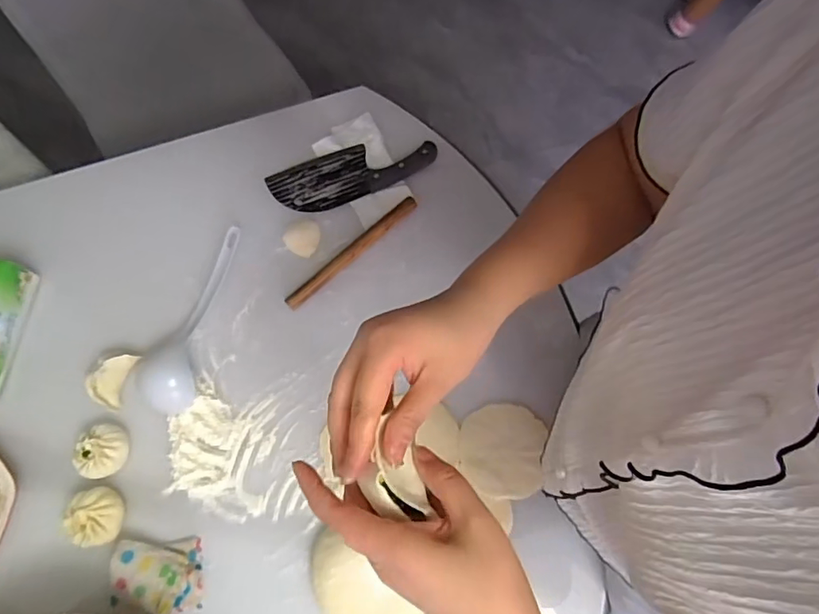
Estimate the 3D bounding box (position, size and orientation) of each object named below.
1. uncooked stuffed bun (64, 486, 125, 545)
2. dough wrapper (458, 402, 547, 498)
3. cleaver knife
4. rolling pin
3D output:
[{"bbox_3d":[-0.366,0.244,0.618,0.064,0.032,0.061,0,73,-1],"label":"uncooked stuffed bun"},{"bbox_3d":[0.117,0.181,0.670,0.104,0.004,0.111,9,79,6],"label":"dough wrapper"},{"bbox_3d":[-0.082,-0.198,0.776,0.243,0.019,0.086,-20,74,-7],"label":"cleaver knife"},{"bbox_3d":[-0.078,-0.078,0.734,0.229,0.017,0.023,-42,78,-12],"label":"rolling pin"}]

